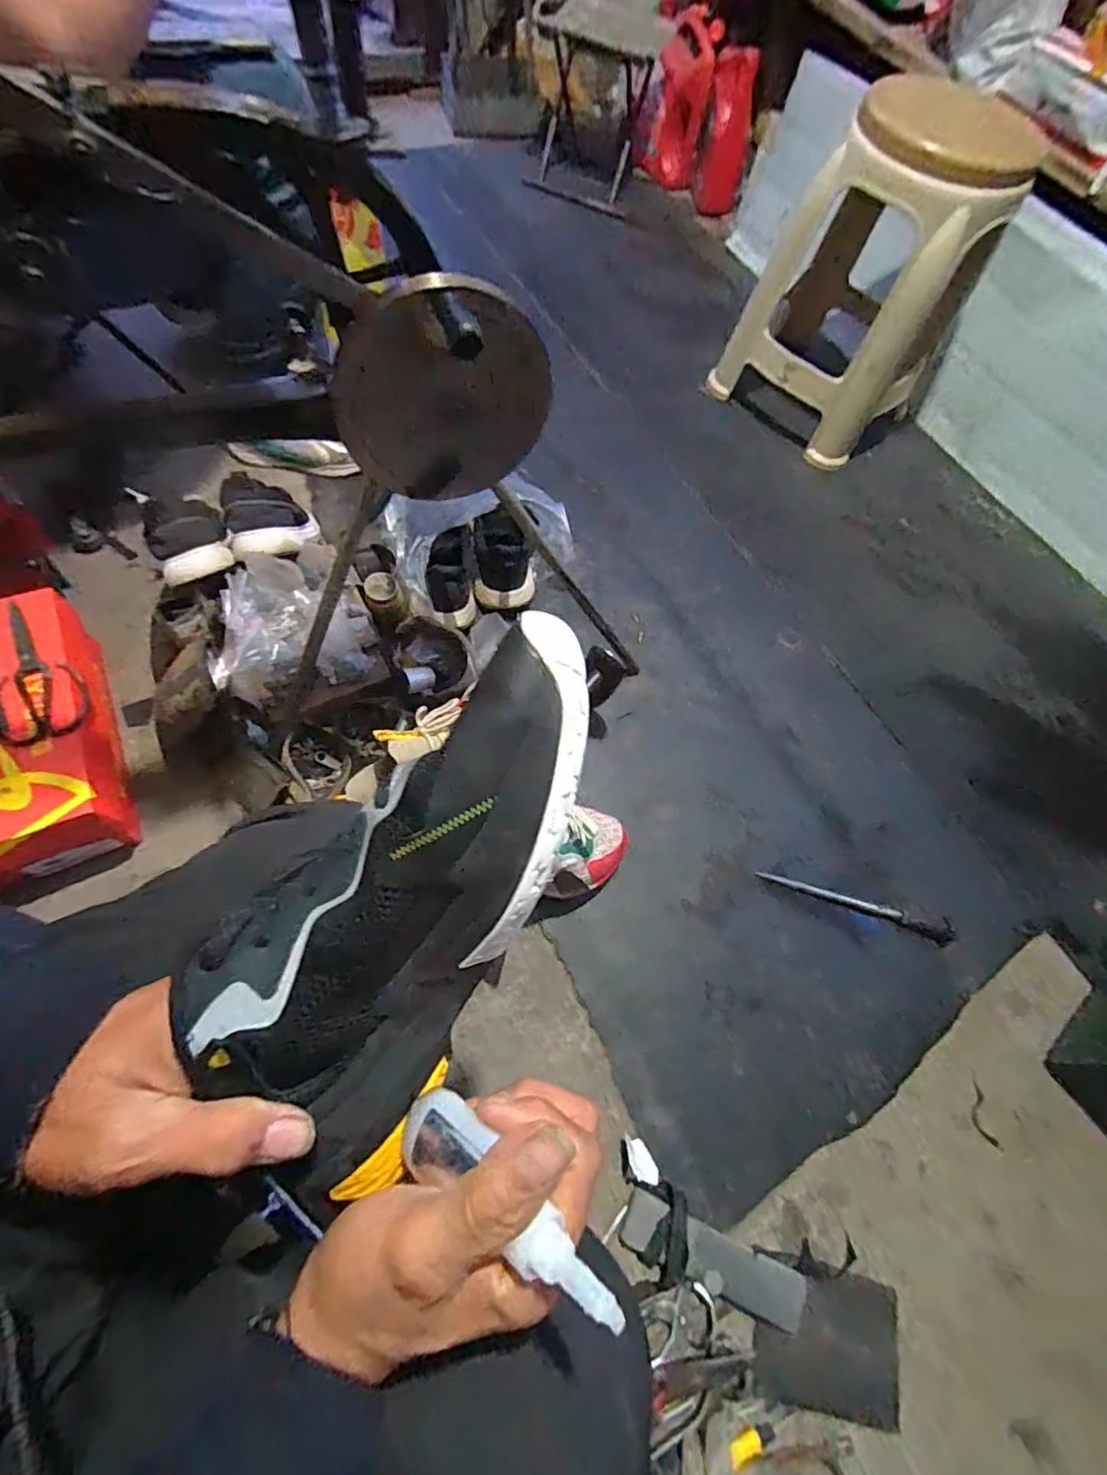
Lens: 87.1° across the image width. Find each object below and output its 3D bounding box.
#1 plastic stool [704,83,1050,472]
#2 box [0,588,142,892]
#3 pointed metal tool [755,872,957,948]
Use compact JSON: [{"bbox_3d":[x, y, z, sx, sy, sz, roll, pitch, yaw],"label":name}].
[{"bbox_3d":[0.533,-0.775,1.014,0.319,0.394,0.336,35,66,9],"label":"plastic stool"},{"bbox_3d":[-0.618,0.009,0.655,0.222,0.121,0.303,-25,71,-17],"label":"box"},{"bbox_3d":[0.393,0.222,0.758,0.256,0.025,0.026,16,66,4],"label":"pointed metal tool"}]

